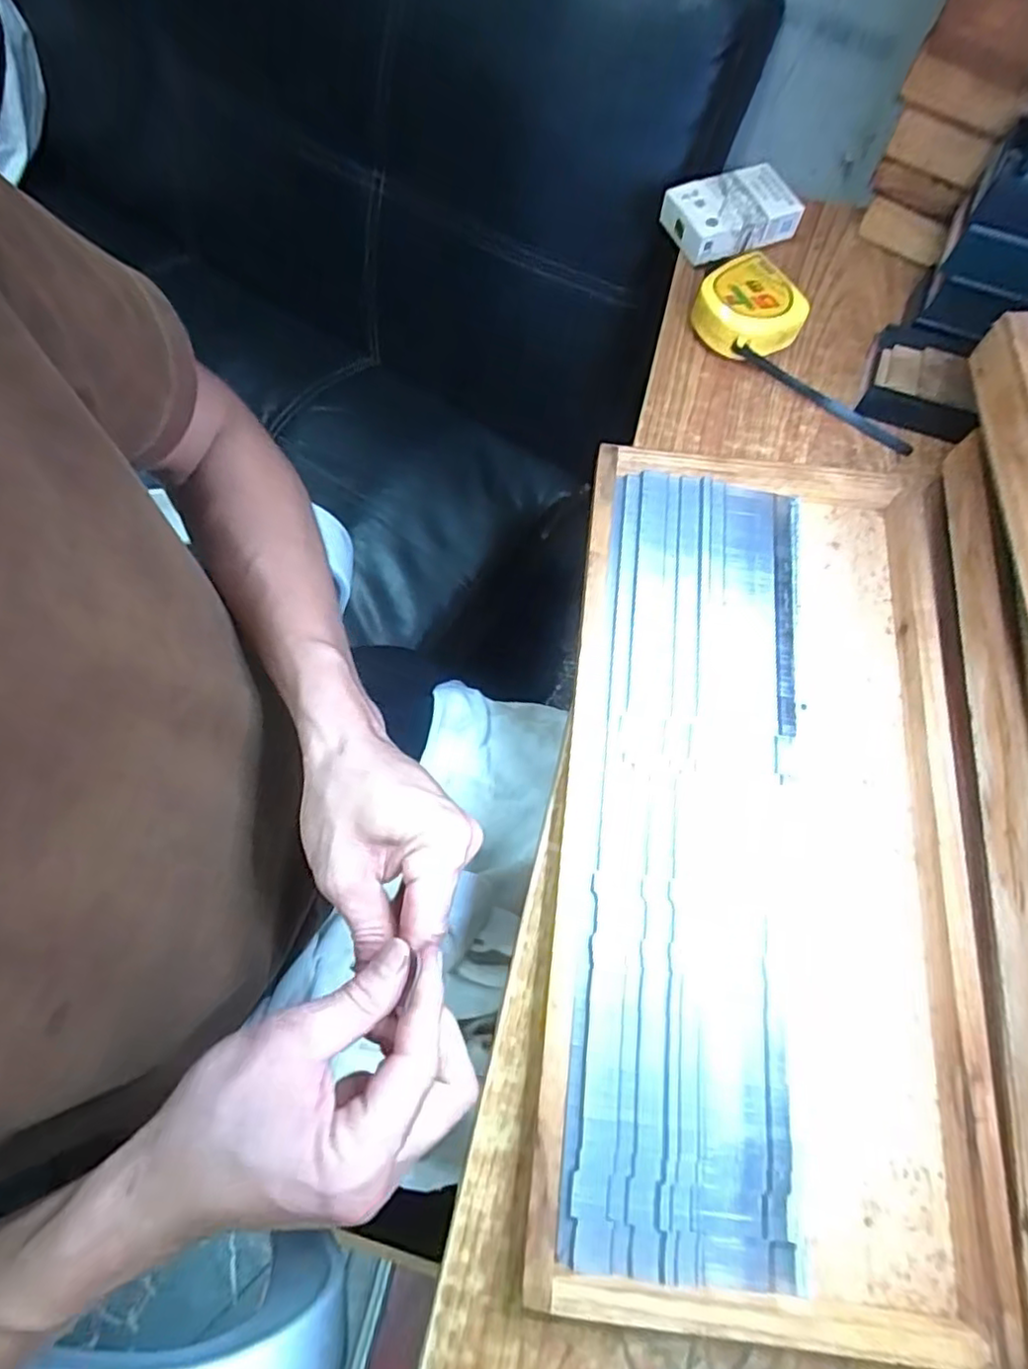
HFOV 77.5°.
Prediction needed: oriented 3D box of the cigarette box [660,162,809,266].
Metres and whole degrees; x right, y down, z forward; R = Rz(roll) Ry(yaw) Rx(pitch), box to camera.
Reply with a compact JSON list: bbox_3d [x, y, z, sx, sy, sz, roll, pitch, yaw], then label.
[{"bbox_3d":[0.164,-0.354,0.481,0.085,0.027,0.063,-24,73,-9],"label":"cigarette box"}]

